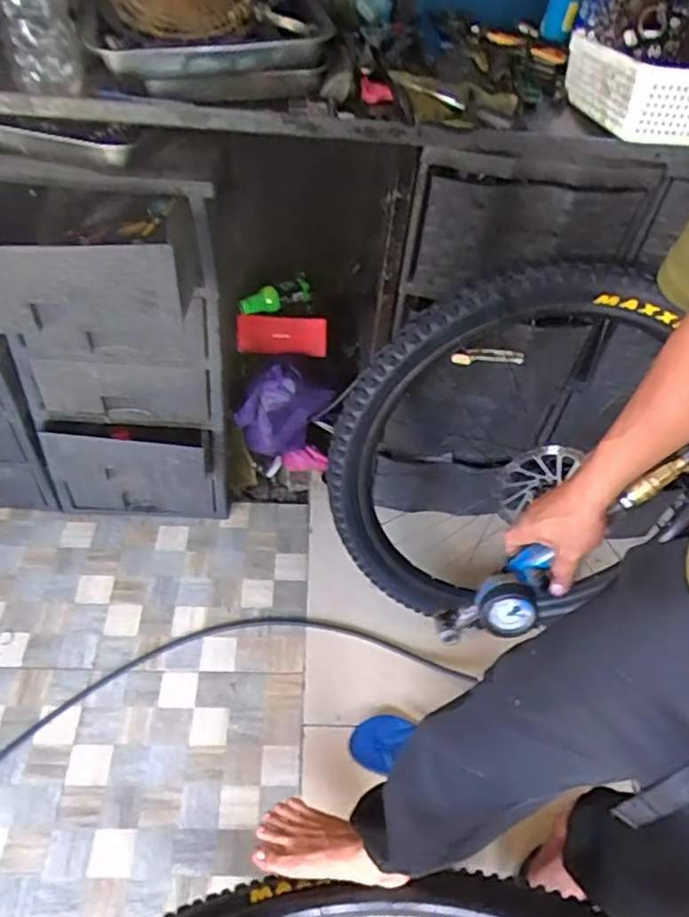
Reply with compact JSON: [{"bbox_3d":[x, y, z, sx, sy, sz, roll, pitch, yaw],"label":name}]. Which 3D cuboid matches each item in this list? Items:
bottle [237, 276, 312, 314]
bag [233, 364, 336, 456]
[{"bbox_3d":[-0.160,-0.369,1.453,0.177,0.059,0.052,-20,55,-21],"label":"bottle"},{"bbox_3d":[-0.125,-0.102,1.352,0.220,0.209,0.065,-15,54,-17],"label":"bag"}]

